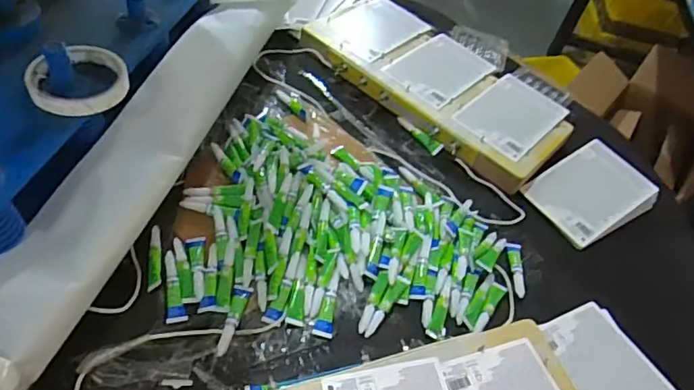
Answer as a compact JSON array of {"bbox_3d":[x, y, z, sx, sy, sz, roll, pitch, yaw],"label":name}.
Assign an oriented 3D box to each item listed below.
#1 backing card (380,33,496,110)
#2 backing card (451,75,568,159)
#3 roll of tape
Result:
[{"bbox_3d":[0.151,-0.201,0.858,0.114,0.007,0.172,40,53,19],"label":"backing card"},{"bbox_3d":[0.249,-0.122,0.809,0.115,0.006,0.165,39,55,21],"label":"backing card"},{"bbox_3d":[-0.265,-0.117,0.535,0.088,0.023,0.092,6,49,-7],"label":"roll of tape"}]

